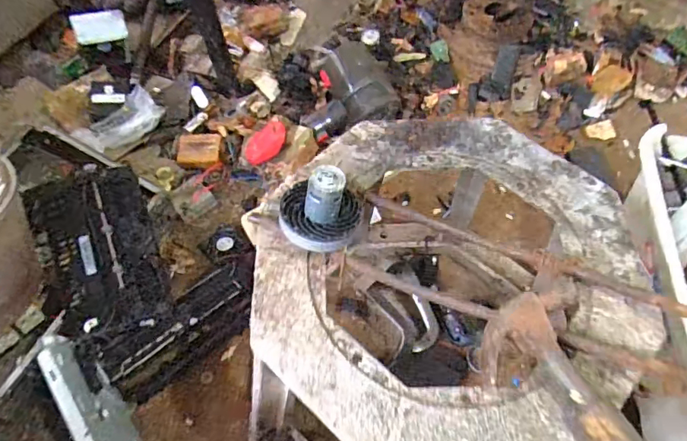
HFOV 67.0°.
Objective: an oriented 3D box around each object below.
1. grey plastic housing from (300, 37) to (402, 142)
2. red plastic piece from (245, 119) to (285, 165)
[{"bbox_3d":[-0.002,-0.245,1.015,0.173,0.112,0.162,-25,60,-11],"label":"grey plastic housing"},{"bbox_3d":[-0.149,-0.148,0.995,0.096,0.014,0.062,-35,73,21],"label":"red plastic piece"}]

